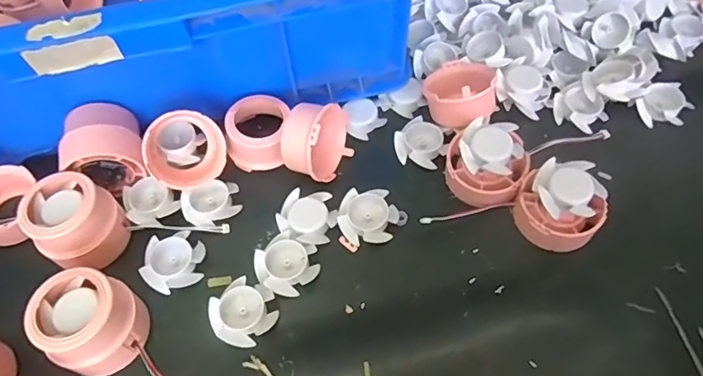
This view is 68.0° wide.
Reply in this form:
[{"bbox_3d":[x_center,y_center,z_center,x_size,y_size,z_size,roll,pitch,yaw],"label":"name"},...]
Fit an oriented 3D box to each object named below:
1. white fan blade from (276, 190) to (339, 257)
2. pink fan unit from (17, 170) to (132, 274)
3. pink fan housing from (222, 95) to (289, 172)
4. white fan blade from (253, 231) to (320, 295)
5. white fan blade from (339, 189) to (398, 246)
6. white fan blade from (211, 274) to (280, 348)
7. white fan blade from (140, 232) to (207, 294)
[{"bbox_3d":[-0.030,0.020,0.356,0.040,0.011,0.039,34,66,20],"label":"white fan blade"},{"bbox_3d":[-0.179,0.020,0.340,0.062,0.040,0.052,37,67,21],"label":"pink fan unit"},{"bbox_3d":[-0.068,-0.040,0.380,0.041,0.031,0.049,6,60,6],"label":"pink fan housing"},{"bbox_3d":[-0.042,0.050,0.340,0.037,0.013,0.038,-1,59,2],"label":"white fan blade"},{"bbox_3d":[0.012,0.020,0.354,0.038,0.014,0.036,-1,59,2],"label":"white fan blade"},{"bbox_3d":[-0.067,0.077,0.323,0.036,0.010,0.038,36,67,21],"label":"white fan blade"},{"bbox_3d":[-0.117,0.049,0.343,0.038,0.010,0.035,-12,60,-5],"label":"white fan blade"}]

